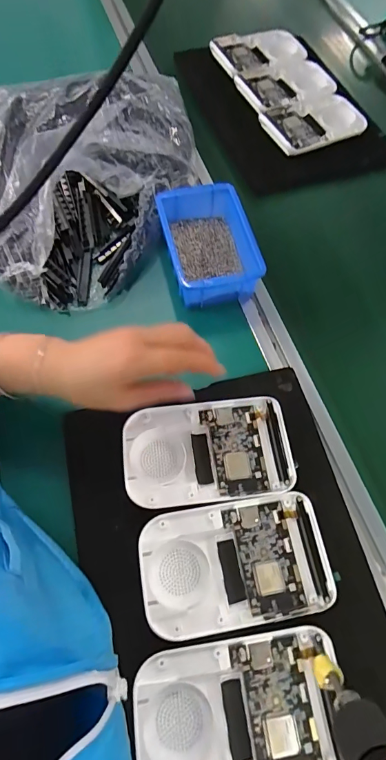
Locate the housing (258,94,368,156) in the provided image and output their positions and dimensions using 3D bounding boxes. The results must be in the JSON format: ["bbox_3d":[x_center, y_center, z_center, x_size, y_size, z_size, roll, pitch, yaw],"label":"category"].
[{"bbox_3d":[0.193,-0.405,0.639,0.171,0.019,0.107,-18,66,-10],"label":"housing"}]

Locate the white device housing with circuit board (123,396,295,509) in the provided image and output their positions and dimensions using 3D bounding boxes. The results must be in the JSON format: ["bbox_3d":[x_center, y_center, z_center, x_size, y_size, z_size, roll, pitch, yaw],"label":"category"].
[{"bbox_3d":[0.013,0.066,0.382,0.154,0.015,0.097,-6,64,-7],"label":"white device housing with circuit board"}]

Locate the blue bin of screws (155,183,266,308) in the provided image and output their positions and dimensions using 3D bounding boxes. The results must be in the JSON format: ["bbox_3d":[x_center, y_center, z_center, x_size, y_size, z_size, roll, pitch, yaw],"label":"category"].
[{"bbox_3d":[0.017,-0.165,0.489,0.095,0.045,0.153,-11,65,-9],"label":"blue bin of screws"}]

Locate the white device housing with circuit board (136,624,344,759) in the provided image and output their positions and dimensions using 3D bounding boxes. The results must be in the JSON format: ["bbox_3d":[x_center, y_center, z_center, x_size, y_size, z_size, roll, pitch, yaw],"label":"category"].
[{"bbox_3d":[0.035,0.252,0.303,0.150,0.013,0.096,-5,64,-6],"label":"white device housing with circuit board"}]

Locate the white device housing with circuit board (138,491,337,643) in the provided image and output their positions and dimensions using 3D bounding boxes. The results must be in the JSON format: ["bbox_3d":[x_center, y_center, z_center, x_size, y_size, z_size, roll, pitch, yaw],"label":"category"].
[{"bbox_3d":[0.034,0.154,0.341,0.153,0.015,0.097,-8,64,-8],"label":"white device housing with circuit board"}]

